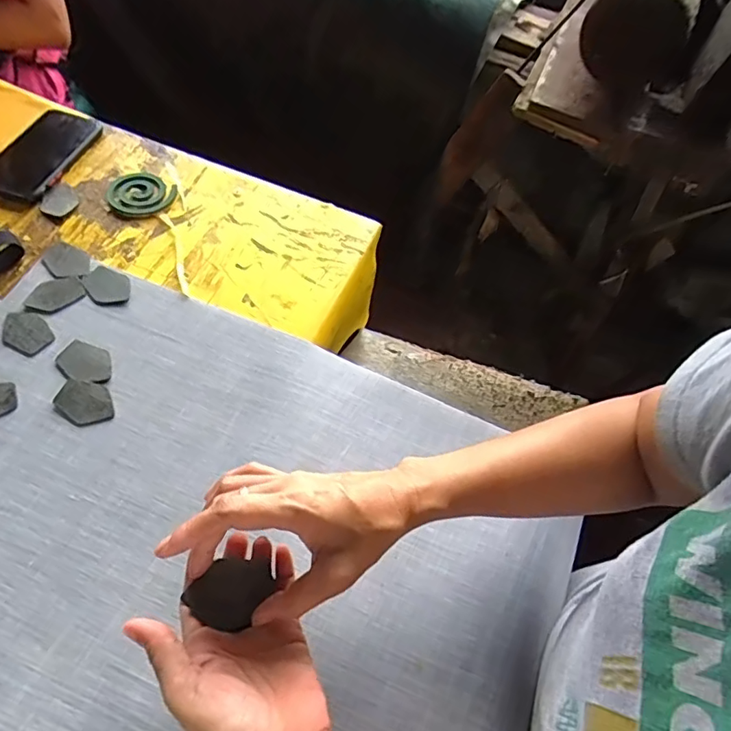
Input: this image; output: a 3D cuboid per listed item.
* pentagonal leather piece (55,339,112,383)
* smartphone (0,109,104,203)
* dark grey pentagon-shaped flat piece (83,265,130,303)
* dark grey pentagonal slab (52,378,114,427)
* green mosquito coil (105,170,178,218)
[{"bbox_3d":[-0.263,-0.003,0.498,0.054,0.004,0.037,25,61,10],"label":"pentagonal leather piece"},{"bbox_3d":[-0.389,-0.257,0.631,0.084,0.006,0.159,11,60,2],"label":"smartphone"},{"bbox_3d":[-0.265,-0.083,0.545,0.037,0.004,0.051,-30,67,-19],"label":"dark grey pentagon-shaped flat piece"},{"bbox_3d":[-0.253,0.033,0.478,0.053,0.004,0.038,27,62,11],"label":"dark grey pentagonal slab"},{"bbox_3d":[-0.264,-0.200,0.616,0.074,0.006,0.069,2,60,-3],"label":"green mosquito coil"}]

